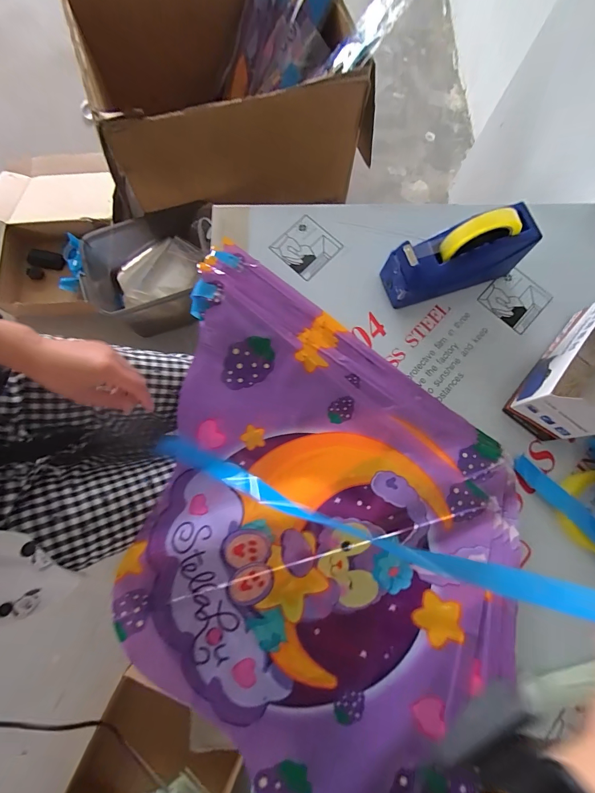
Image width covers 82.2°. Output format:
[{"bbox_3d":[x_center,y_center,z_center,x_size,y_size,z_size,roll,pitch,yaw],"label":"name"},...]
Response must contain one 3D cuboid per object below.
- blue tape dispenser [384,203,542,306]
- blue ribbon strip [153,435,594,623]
[{"bbox_3d":[0.242,-0.206,0.508,0.212,0.133,0.071,-16,78,-4],"label":"blue tape dispenser"},{"bbox_3d":[0.043,0.133,0.383,0.519,0.033,0.036,14,77,24],"label":"blue ribbon strip"}]

